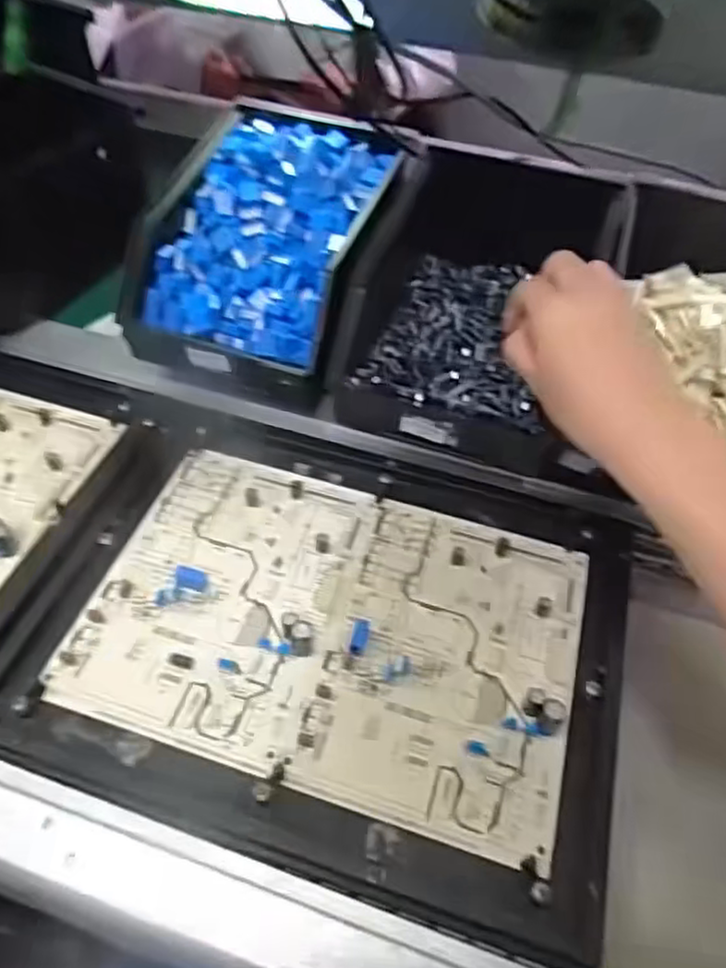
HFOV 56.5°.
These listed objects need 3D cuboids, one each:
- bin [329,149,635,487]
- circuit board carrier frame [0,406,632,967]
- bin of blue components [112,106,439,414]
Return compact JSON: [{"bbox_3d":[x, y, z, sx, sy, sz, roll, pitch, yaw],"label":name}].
[{"bbox_3d":[0.089,-0.133,0.508,0.153,0.131,0.257,16,51,11],"label":"bin"},{"bbox_3d":[-0.020,0.081,0.405,0.334,0.015,0.250,15,51,10],"label":"circuit board carrier frame"},{"bbox_3d":[-0.062,-0.179,0.511,0.170,0.103,0.224,18,51,12],"label":"bin of blue components"}]

